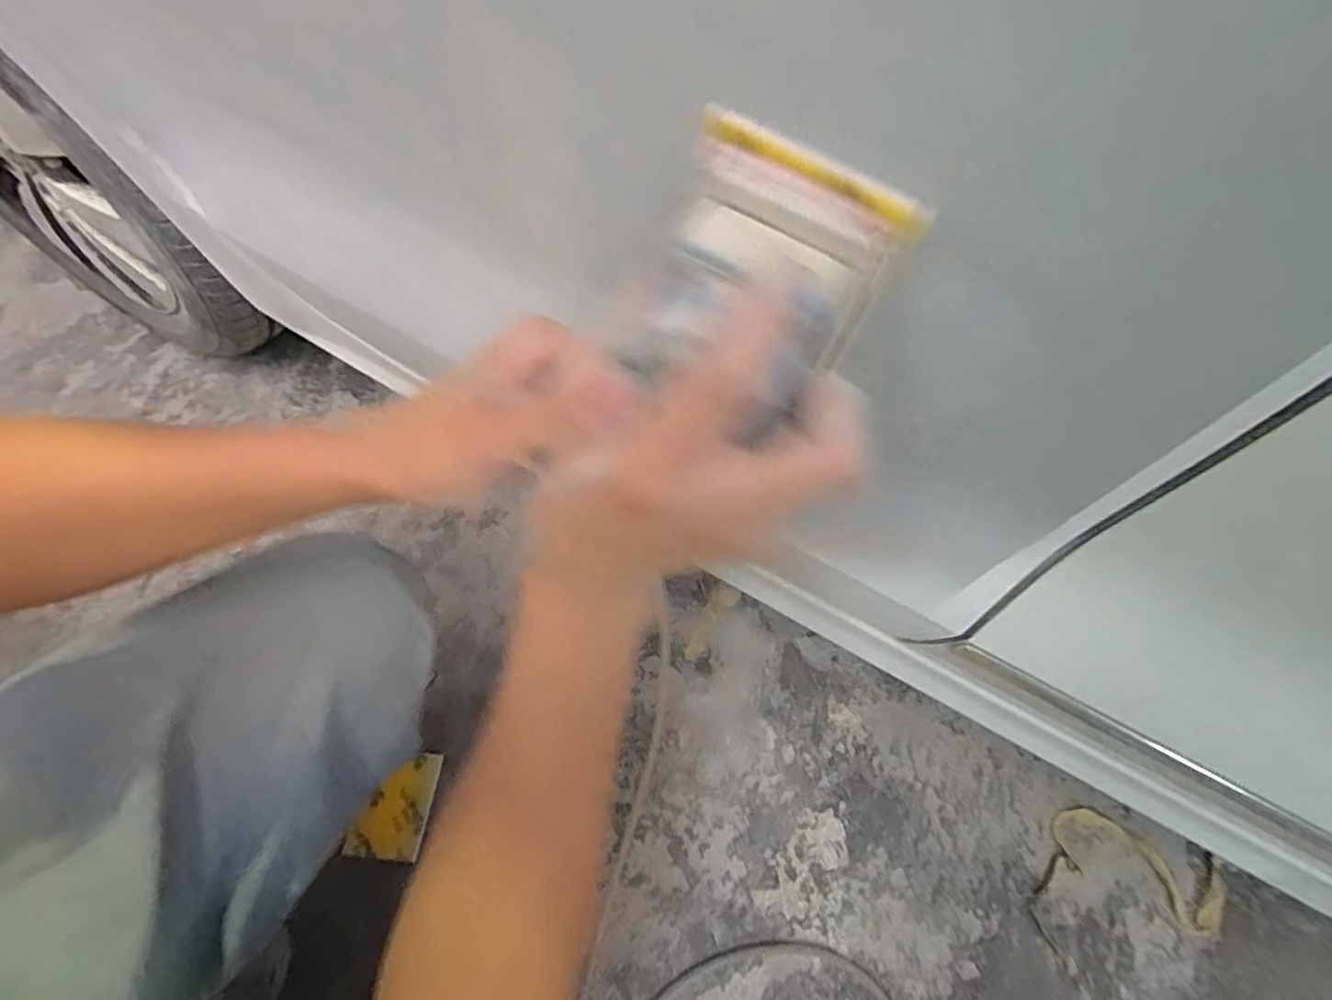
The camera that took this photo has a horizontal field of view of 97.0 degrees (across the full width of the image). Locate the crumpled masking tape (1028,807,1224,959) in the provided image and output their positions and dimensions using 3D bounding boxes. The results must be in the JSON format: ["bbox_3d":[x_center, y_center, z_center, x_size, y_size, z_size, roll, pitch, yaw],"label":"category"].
[{"bbox_3d":[0.472,0.384,0.609,0.199,0.008,0.116,-3,61,-2],"label":"crumpled masking tape"}]

